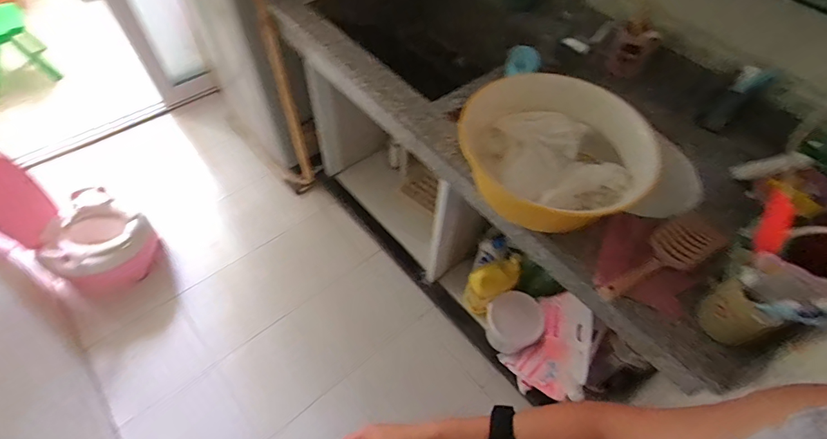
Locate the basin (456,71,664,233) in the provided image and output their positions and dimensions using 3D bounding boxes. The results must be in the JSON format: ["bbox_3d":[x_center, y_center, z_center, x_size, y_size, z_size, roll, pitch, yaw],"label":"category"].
[{"bbox_3d":[0.230,-0.119,0.732,0.306,0.103,0.269,34,61,19],"label":"basin"}]

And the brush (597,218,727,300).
[{"bbox_3d":[0.392,0.065,0.690,0.237,0.046,0.078,-21,59,-16],"label":"brush"}]

